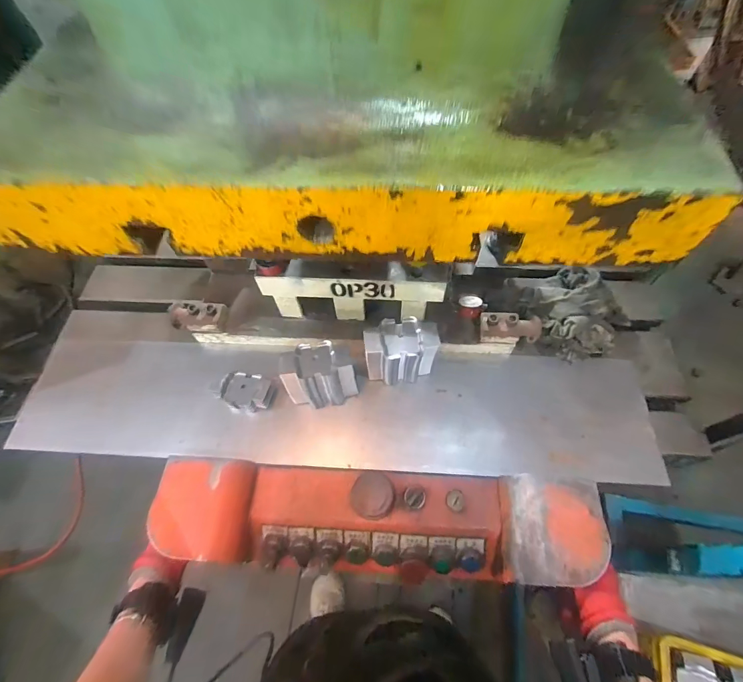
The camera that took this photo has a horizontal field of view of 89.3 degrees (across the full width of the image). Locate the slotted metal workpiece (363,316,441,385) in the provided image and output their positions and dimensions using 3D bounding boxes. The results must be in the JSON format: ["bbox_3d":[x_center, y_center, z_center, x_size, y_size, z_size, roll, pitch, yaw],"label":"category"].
[{"bbox_3d":[0.045,0.025,0.575,0.104,0.129,0.058,-10,60,-4],"label":"slotted metal workpiece"}]

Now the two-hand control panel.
[{"bbox_3d":[0.005,0.250,0.527,0.570,0.092,0.129,2,60,3],"label":"two-hand control panel"}]

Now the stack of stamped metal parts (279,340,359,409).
[{"bbox_3d":[-0.079,0.056,0.585,0.104,0.106,0.062,-10,60,-4],"label":"stack of stamped metal parts"}]

